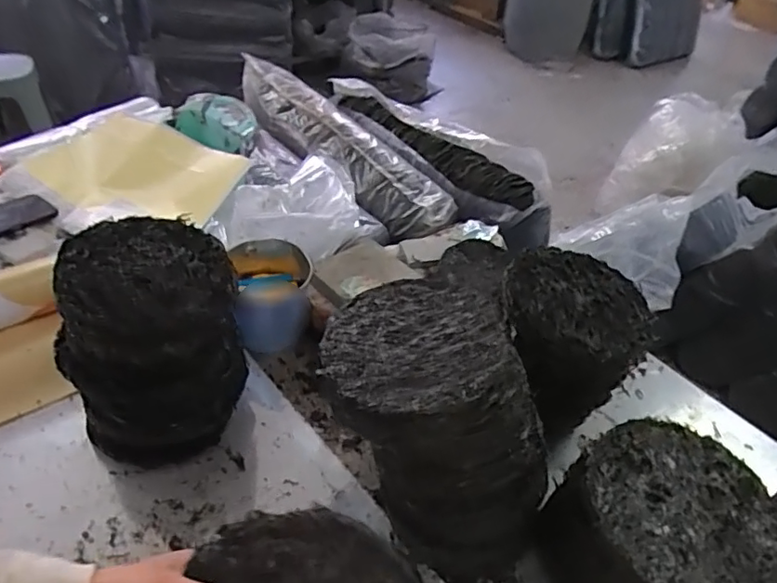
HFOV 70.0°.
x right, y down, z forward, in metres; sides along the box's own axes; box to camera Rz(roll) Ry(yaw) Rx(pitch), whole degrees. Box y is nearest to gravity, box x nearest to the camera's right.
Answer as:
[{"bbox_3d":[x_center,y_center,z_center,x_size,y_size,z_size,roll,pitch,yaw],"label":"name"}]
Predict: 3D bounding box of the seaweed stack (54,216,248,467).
[{"bbox_3d":[-0.310,0.062,0.736,0.212,0.251,0.209,-8,43,-16],"label":"seaweed stack"}]

